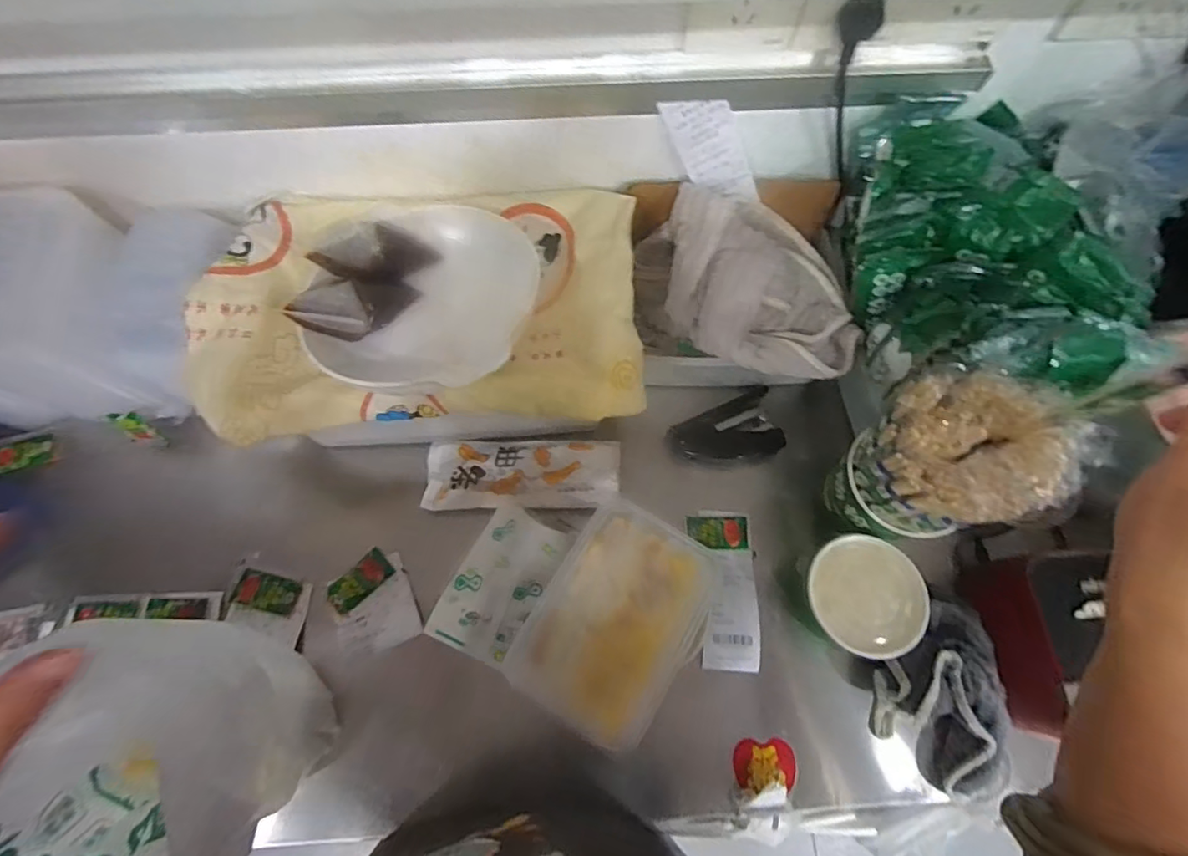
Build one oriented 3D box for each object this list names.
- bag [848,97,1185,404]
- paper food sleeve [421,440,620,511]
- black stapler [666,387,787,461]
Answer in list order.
[{"bbox_3d":[0.354,-0.154,0.504,0.230,0.127,0.278,-13,70,-5],"label":"bag"},{"bbox_3d":[-0.078,0.049,0.593,0.208,0.044,0.078,2,69,1],"label":"paper food sleeve"},{"bbox_3d":[0.150,0.003,0.625,0.119,0.034,0.075,-18,71,-7],"label":"black stapler"}]

